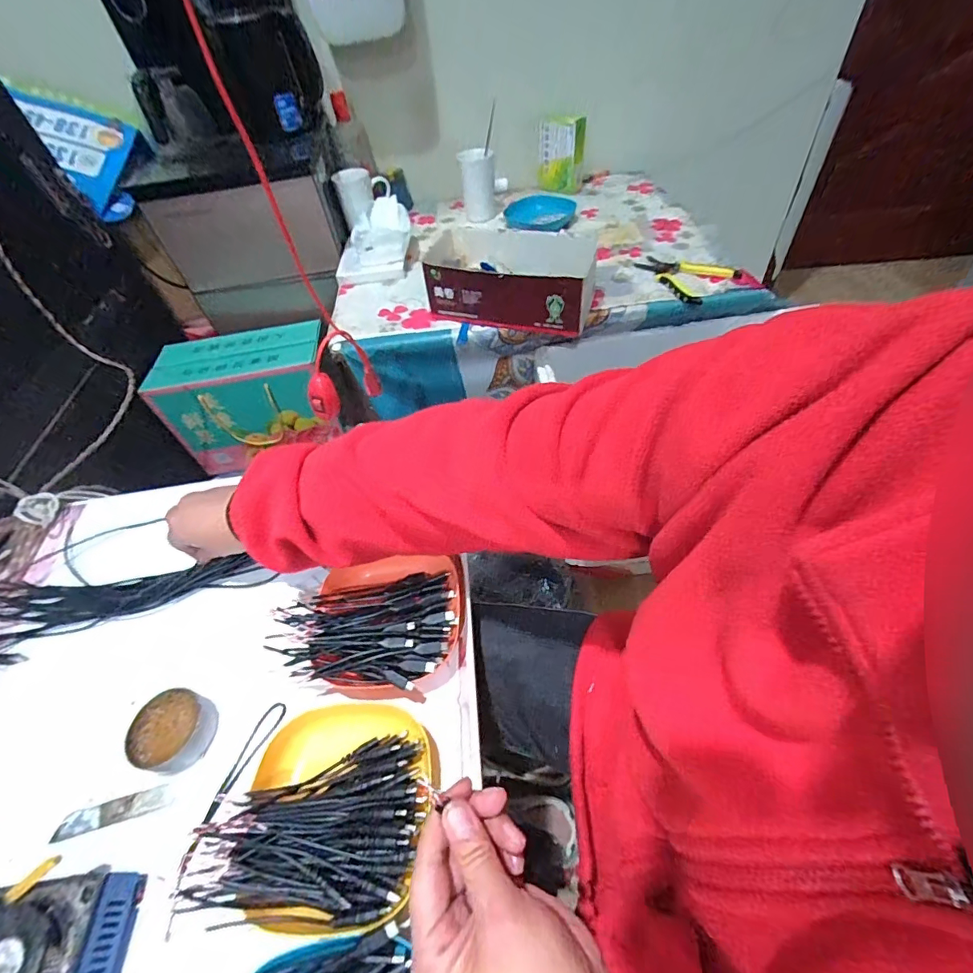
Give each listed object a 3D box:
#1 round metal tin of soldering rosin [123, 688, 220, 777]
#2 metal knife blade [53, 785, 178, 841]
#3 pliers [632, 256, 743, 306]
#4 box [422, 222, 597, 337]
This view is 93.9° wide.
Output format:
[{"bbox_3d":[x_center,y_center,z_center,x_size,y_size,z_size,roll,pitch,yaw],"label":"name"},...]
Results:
[{"bbox_3d":[-0.278,0.215,0.403,0.065,0.025,0.061,7,52,12],"label":"round metal tin of soldering rosin"},{"bbox_3d":[-0.309,0.270,0.378,0.091,0.004,0.018,-14,51,-6],"label":"metal knife blade"},{"bbox_3d":[0.337,-0.367,0.780,0.110,0.014,0.146,-30,54,-18],"label":"pliers"},{"bbox_3d":[0.040,-0.347,0.747,0.265,0.091,0.169,11,53,15],"label":"box"}]

